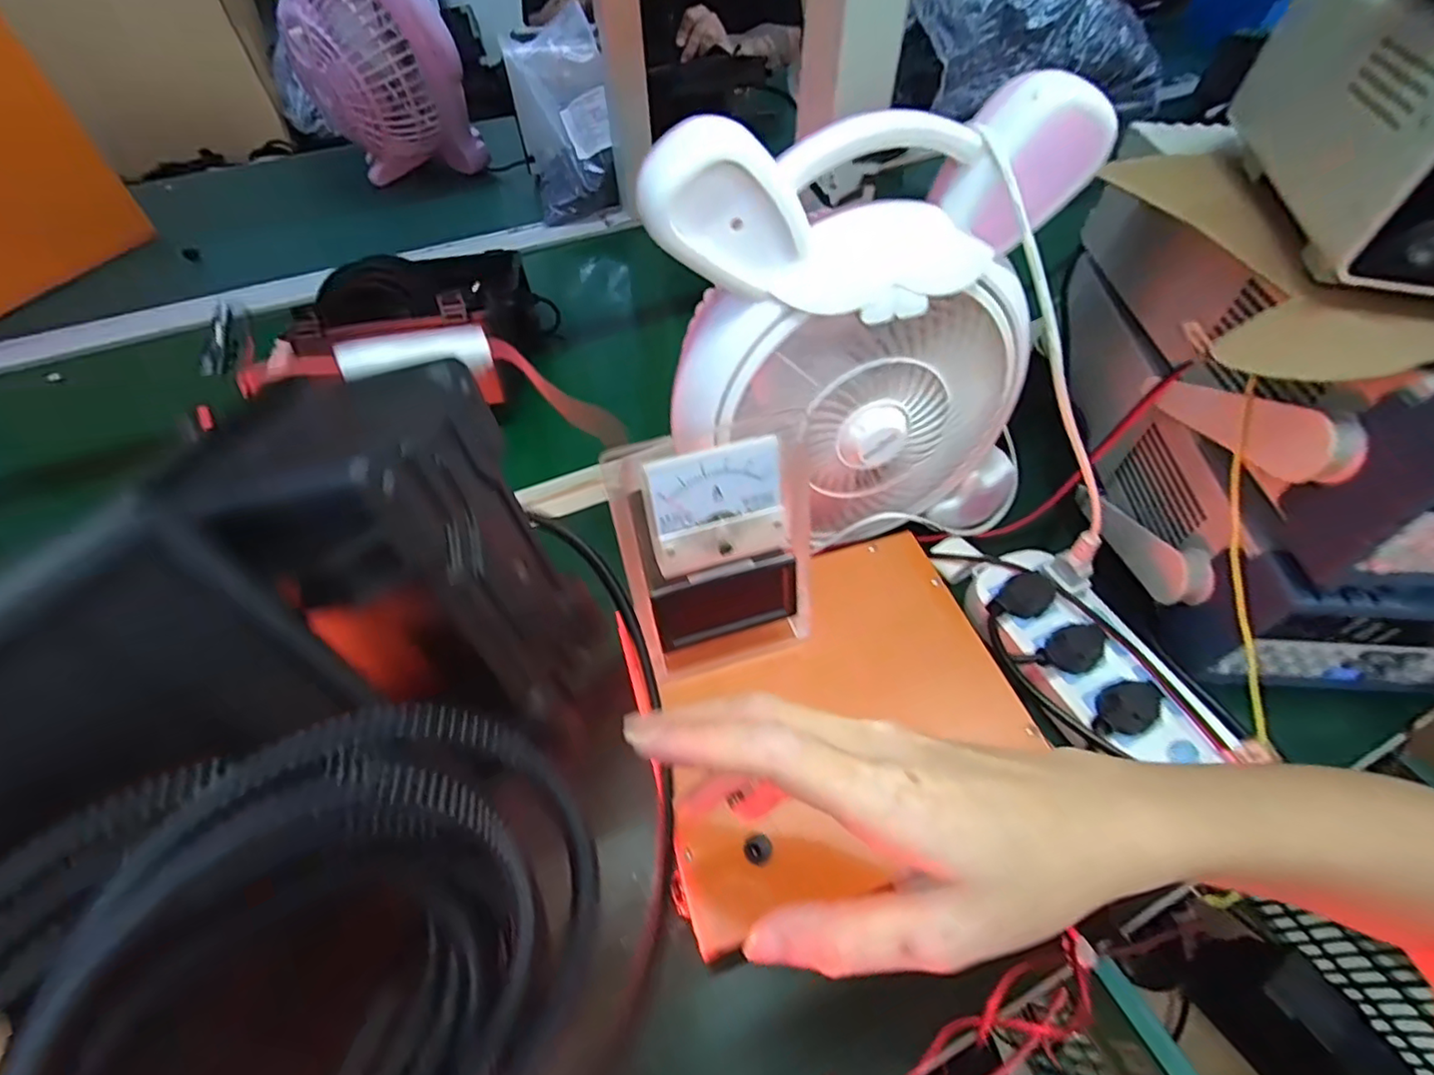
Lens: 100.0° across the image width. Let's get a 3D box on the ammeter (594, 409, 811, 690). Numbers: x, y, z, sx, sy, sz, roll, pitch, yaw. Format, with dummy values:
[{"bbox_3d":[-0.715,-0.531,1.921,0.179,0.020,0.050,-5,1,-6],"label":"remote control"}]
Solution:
[{"bbox_3d":[0.002,0.014,0.300,0.095,0.136,0.044,-16,55,-11],"label":"ammeter"}]

